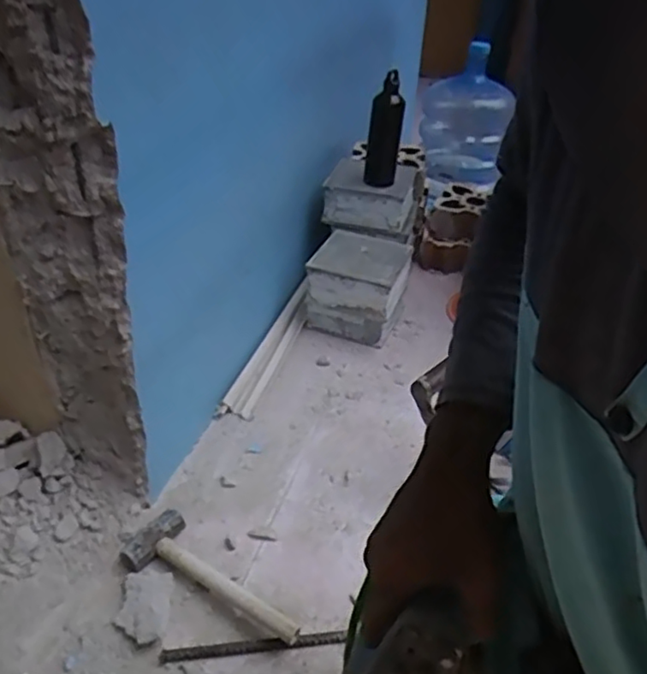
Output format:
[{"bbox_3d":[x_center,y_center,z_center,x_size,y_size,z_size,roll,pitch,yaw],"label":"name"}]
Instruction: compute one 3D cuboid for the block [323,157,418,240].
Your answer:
[{"bbox_3d":[0.110,-0.338,1.511,0.208,0.117,0.167,9,37,9],"label":"block"}]

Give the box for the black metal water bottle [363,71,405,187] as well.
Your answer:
[{"bbox_3d":[0.136,-0.453,1.409,0.076,0.224,0.060,5,37,4],"label":"black metal water bottle"}]

